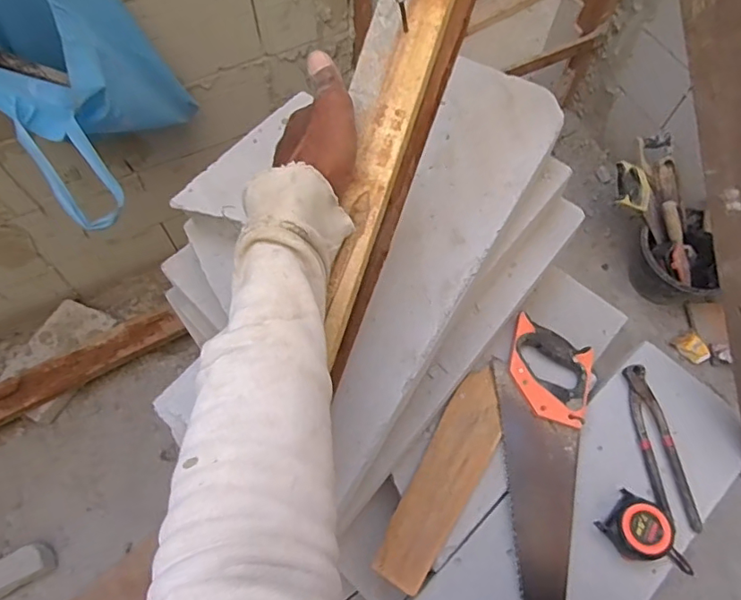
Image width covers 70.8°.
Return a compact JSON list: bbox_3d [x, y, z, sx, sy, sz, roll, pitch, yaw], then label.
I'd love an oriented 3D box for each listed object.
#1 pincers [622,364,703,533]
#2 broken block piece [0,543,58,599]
[{"bbox_3d":[0.394,0.196,0.713,0.048,0.012,0.214,-3,65,-2],"label":"pincers"},{"bbox_3d":[-0.870,0.660,1.232,0.220,0.070,0.082,-28,68,-13],"label":"broken block piece"}]

